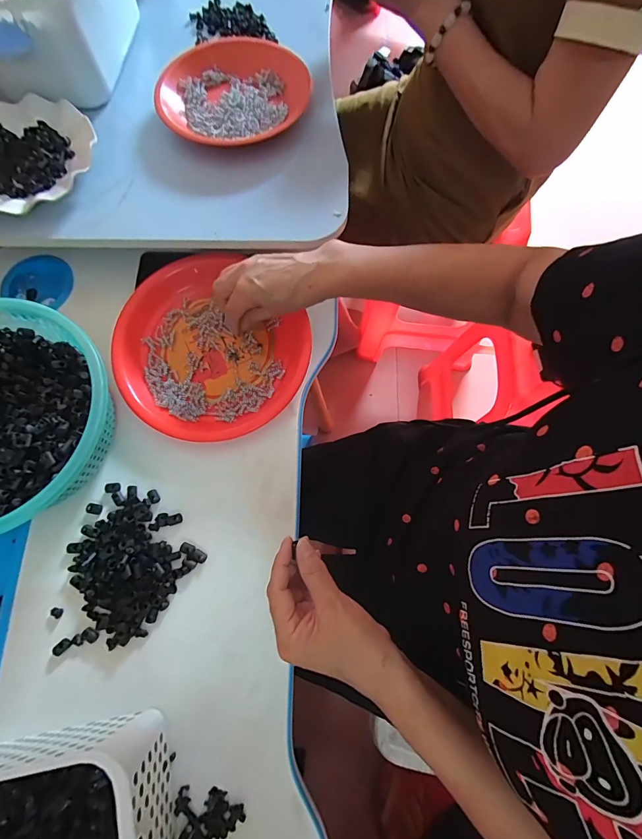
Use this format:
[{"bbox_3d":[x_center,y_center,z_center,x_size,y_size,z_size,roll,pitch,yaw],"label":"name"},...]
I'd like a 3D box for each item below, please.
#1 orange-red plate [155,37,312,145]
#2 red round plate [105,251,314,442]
[{"bbox_3d":[-0.114,-0.417,0.478,0.185,0.026,0.171,0,74,0],"label":"orange-red plate"},{"bbox_3d":[-0.144,-0.086,0.452,0.231,0.029,0.210,0,74,2],"label":"red round plate"}]

